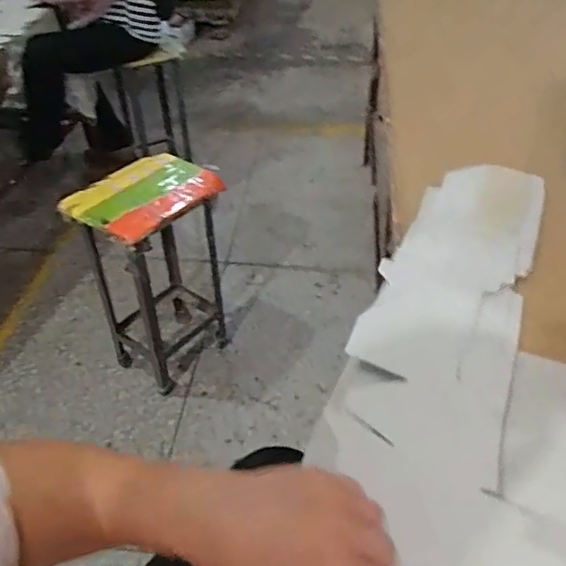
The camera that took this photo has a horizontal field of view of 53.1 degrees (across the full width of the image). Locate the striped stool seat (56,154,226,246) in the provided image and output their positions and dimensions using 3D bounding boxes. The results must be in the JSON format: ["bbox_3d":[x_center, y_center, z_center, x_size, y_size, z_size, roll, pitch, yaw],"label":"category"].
[{"bbox_3d":[-0.316,-0.201,1.301,0.220,0.050,0.317,27,49,28],"label":"striped stool seat"}]

